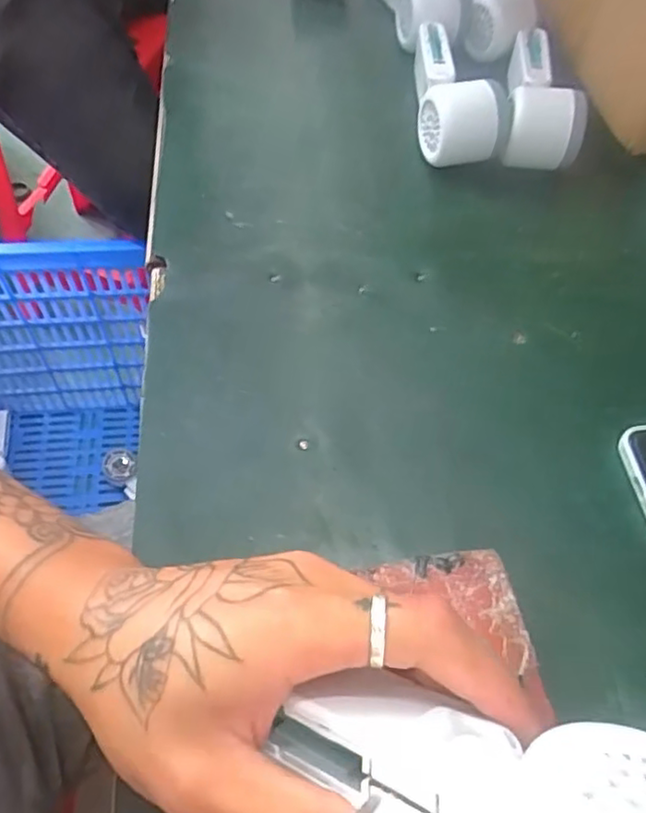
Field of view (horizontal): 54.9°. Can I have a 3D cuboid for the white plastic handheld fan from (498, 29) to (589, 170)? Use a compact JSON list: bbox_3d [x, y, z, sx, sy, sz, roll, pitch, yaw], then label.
[{"bbox_3d":[0.187,-0.265,0.522,0.065,0.053,0.138,14,57,6],"label":"white plastic handheld fan"}]

